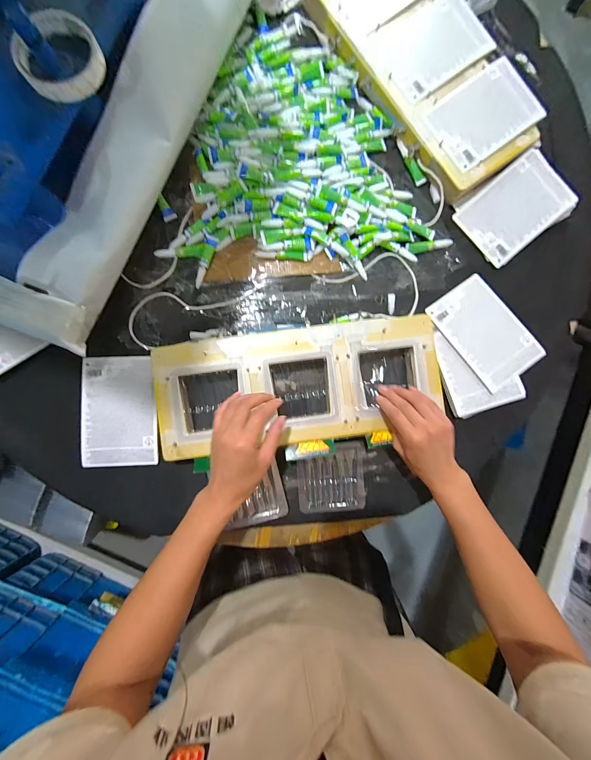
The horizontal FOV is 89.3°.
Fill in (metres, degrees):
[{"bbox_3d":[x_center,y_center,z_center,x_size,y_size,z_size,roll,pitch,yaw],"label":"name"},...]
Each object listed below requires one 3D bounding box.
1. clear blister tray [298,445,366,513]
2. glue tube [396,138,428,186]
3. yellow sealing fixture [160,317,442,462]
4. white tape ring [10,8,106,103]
[{"bbox_3d":[0.057,0.158,0.479,0.104,0.020,0.102,-3,89,-3],"label":"clear blister tray"},{"bbox_3d":[0.193,-0.364,0.500,0.017,0.012,0.081,-28,90,-3],"label":"glue tube"},{"bbox_3d":[0.008,0.007,0.455,0.427,0.019,0.172,-9,89,-2],"label":"yellow sealing fixture"},{"bbox_3d":[-0.260,-0.358,0.333,0.080,0.019,0.086,0,87,-3],"label":"white tape ring"}]

